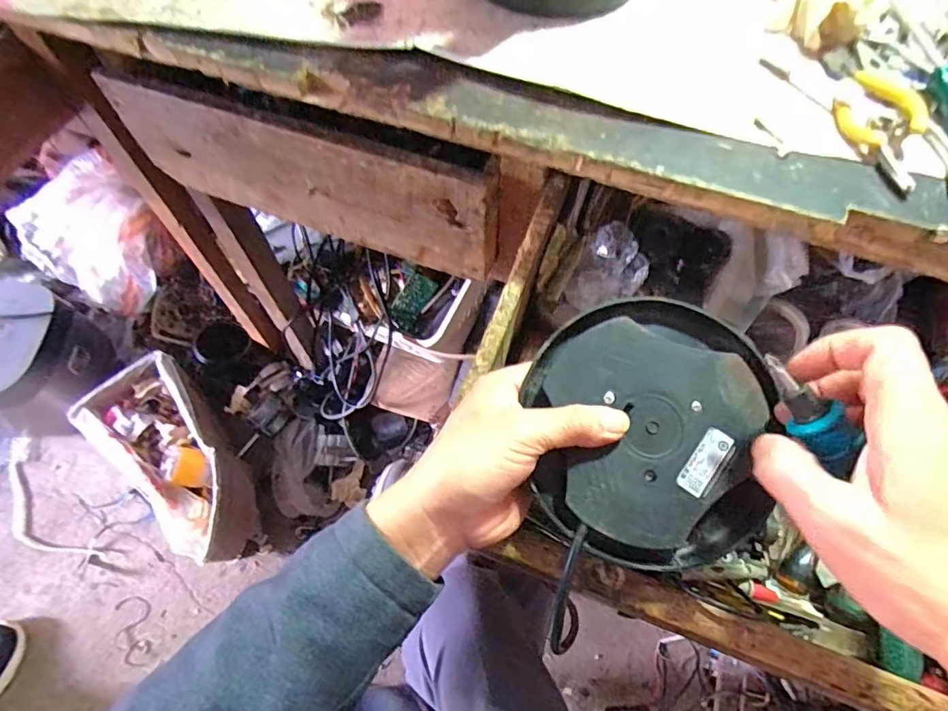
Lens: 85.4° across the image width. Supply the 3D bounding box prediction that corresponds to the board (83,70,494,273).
[{"bbox_3d":[-0.169,-0.179,0.508,0.402,0.127,0.034,19,64,8],"label":"board"}]

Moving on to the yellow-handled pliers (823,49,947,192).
[{"bbox_3d":[0.262,-0.156,0.328,0.044,0.021,0.131,-11,63,-6],"label":"yellow-handled pliers"}]

